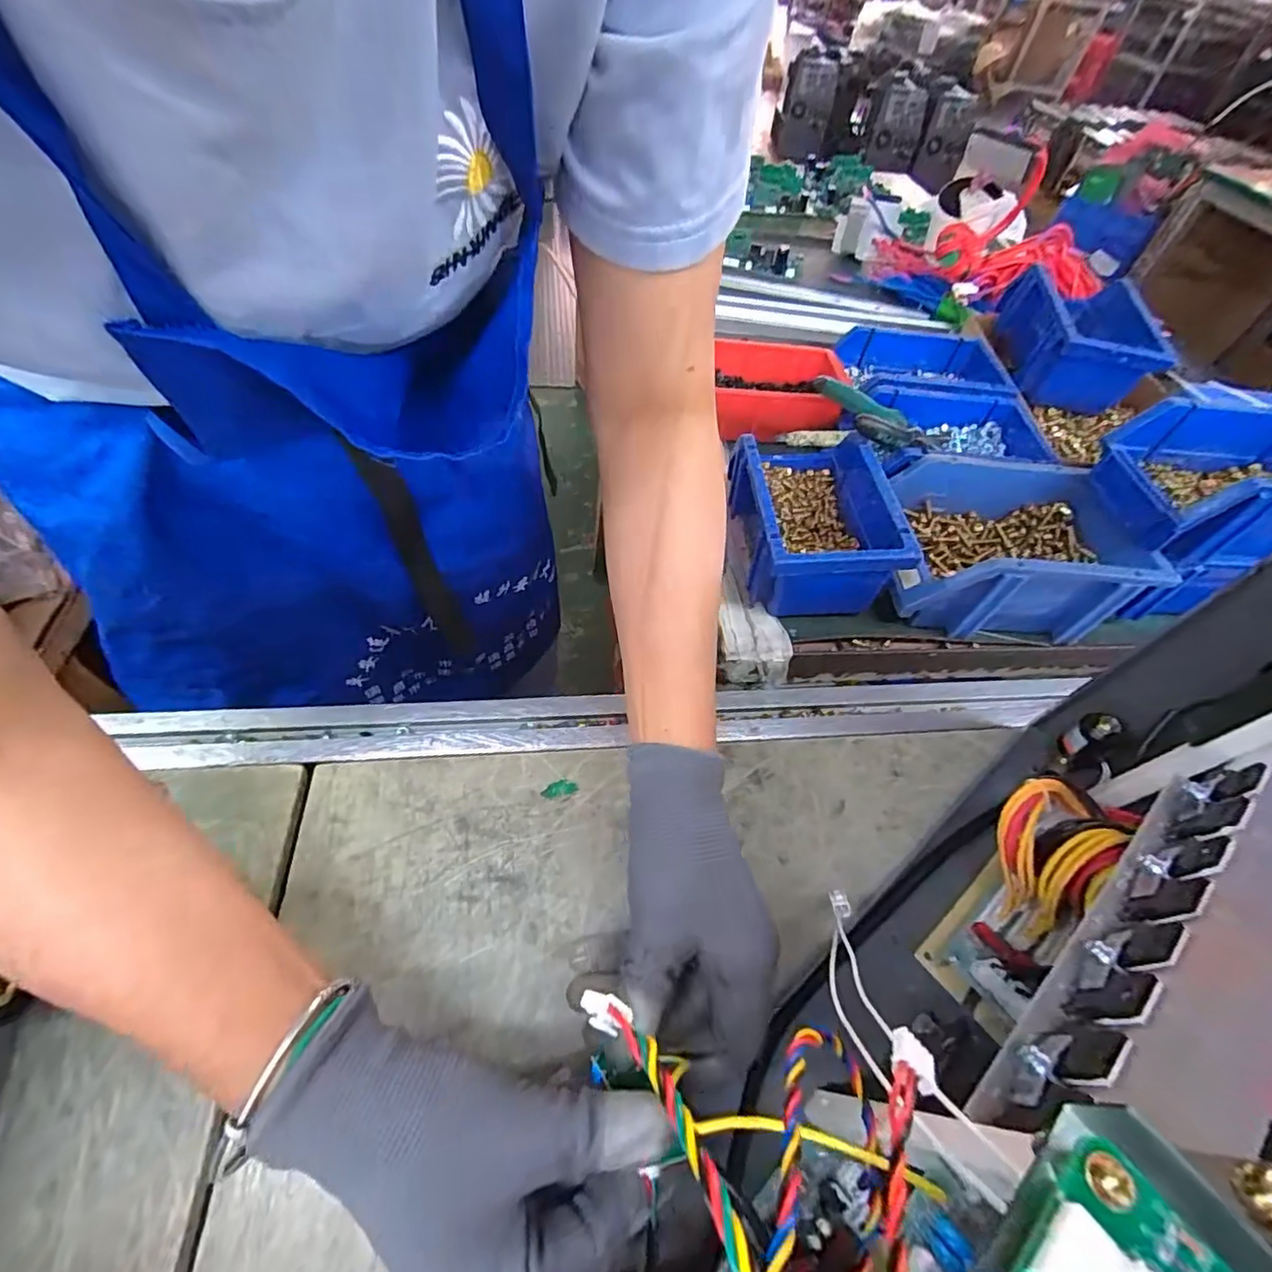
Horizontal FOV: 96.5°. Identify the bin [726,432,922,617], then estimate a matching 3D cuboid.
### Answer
[{"bbox_3d":[0.134,-0.095,0.443,0.102,0.071,0.159,0,54,-6],"label":"bin"}]

